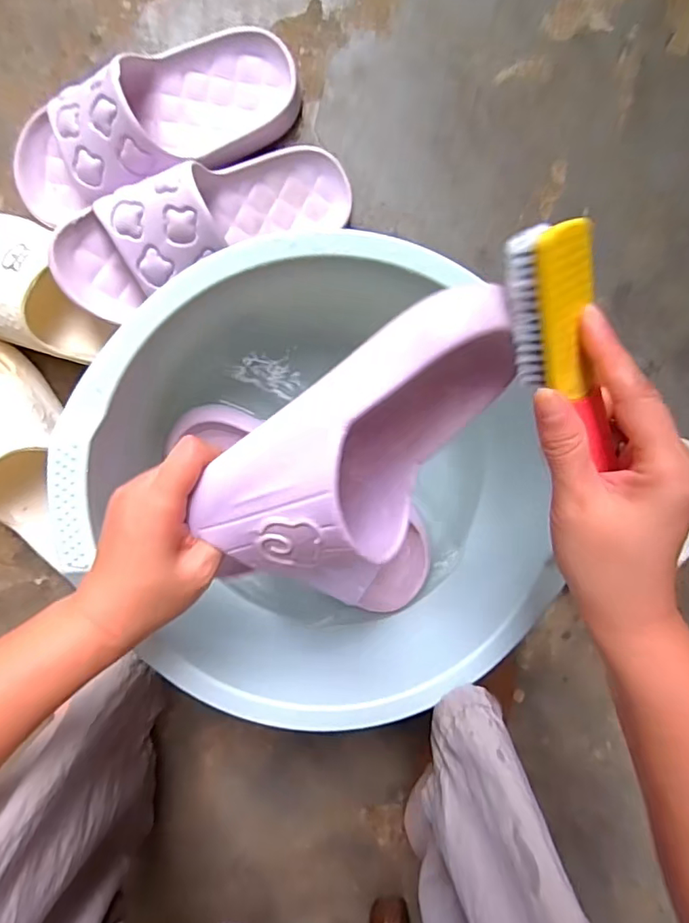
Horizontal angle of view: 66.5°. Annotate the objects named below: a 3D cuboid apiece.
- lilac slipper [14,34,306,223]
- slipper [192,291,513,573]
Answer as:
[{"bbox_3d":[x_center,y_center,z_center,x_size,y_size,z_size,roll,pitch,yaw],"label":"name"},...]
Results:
[{"bbox_3d":[-0.159,-0.283,0.436,0.253,0.077,0.101,-30,98,0],"label":"lilac slipper"},{"bbox_3d":[0.015,0.001,0.297,0.192,0.075,0.105,-38,98,1],"label":"slipper"}]

